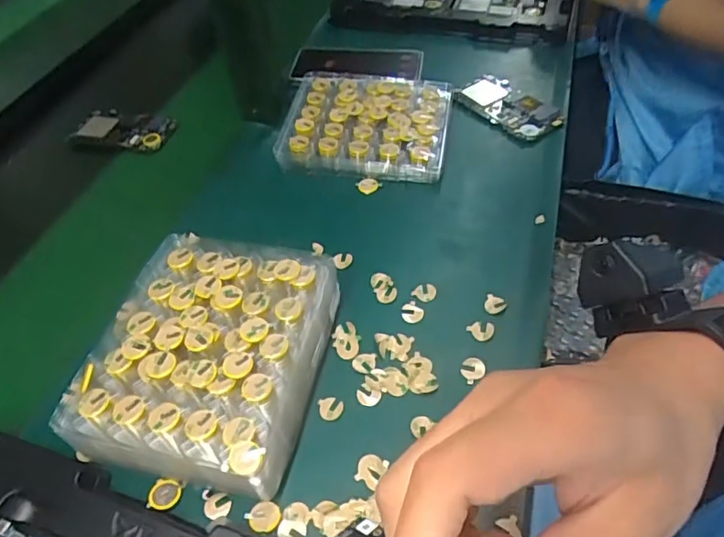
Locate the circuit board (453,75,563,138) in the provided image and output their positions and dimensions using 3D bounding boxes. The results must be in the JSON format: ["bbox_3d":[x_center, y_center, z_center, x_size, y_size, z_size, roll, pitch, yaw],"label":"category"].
[{"bbox_3d":[0.169,-0.188,0.618,0.068,0.013,0.122,-38,58,-26],"label":"circuit board"}]

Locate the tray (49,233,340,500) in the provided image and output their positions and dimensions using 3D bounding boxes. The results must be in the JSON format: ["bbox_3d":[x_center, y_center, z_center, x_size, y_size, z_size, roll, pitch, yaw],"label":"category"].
[{"bbox_3d":[-0.107,0.061,0.396,0.156,0.053,0.181,10,51,11],"label":"tray"}]

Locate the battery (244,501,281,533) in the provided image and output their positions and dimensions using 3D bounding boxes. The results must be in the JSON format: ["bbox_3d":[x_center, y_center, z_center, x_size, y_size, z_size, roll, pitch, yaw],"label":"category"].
[{"bbox_3d":[-0.063,0.159,0.346,0.019,0.004,0.019,-37,58,-25],"label":"battery"}]

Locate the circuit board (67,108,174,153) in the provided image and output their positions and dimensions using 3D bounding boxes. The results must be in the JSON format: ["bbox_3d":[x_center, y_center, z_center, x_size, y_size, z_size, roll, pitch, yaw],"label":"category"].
[{"bbox_3d":[-0.293,-0.165,0.656,0.134,0.024,0.064,11,51,12],"label":"circuit board"}]

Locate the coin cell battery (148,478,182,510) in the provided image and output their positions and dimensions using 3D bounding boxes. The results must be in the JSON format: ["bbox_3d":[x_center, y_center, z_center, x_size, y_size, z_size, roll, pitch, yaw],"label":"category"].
[{"bbox_3d":[-0.132,0.152,0.361,0.020,0.004,0.019,7,51,8],"label":"coin cell battery"}]

